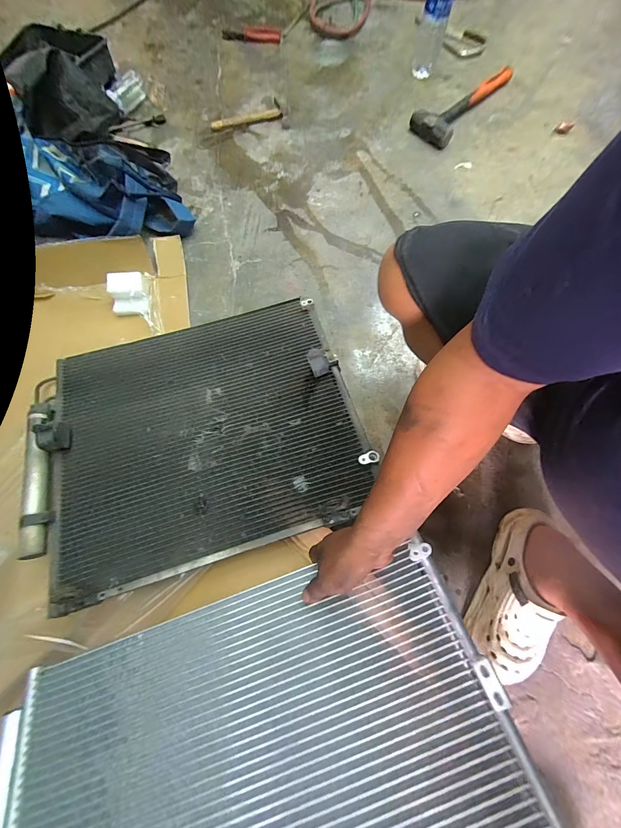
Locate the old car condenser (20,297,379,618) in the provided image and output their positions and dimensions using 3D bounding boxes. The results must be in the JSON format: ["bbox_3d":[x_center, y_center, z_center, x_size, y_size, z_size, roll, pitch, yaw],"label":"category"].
[{"bbox_3d":[-0.243,0.027,0.664,0.648,0.043,0.535,-17,66,-5],"label":"old car condenser"}]

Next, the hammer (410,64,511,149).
[{"bbox_3d":[0.477,-0.975,0.977,0.134,0.053,0.414,42,80,12],"label":"hammer"}]

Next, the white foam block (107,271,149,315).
[{"bbox_3d":[-0.451,-0.296,0.793,0.093,0.067,0.094,-1,77,-1],"label":"white foam block"}]

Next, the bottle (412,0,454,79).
[{"bbox_3d":[0.368,-1.170,0.932,0.076,0.247,0.081,14,77,2],"label":"bottle"}]

